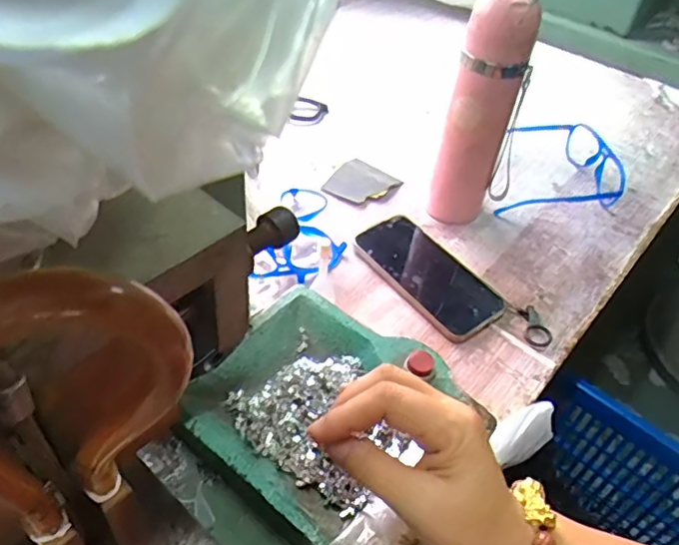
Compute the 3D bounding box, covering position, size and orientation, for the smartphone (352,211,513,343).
[{"bbox_3d":[0.091,-0.001,0.582,0.088,0.012,0.161,-26,54,-27],"label":"smartphone"}]

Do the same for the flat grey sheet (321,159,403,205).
[{"bbox_3d":[0.027,-0.107,0.682,0.069,0.012,0.071,24,49,16],"label":"flat grey sheet"}]

